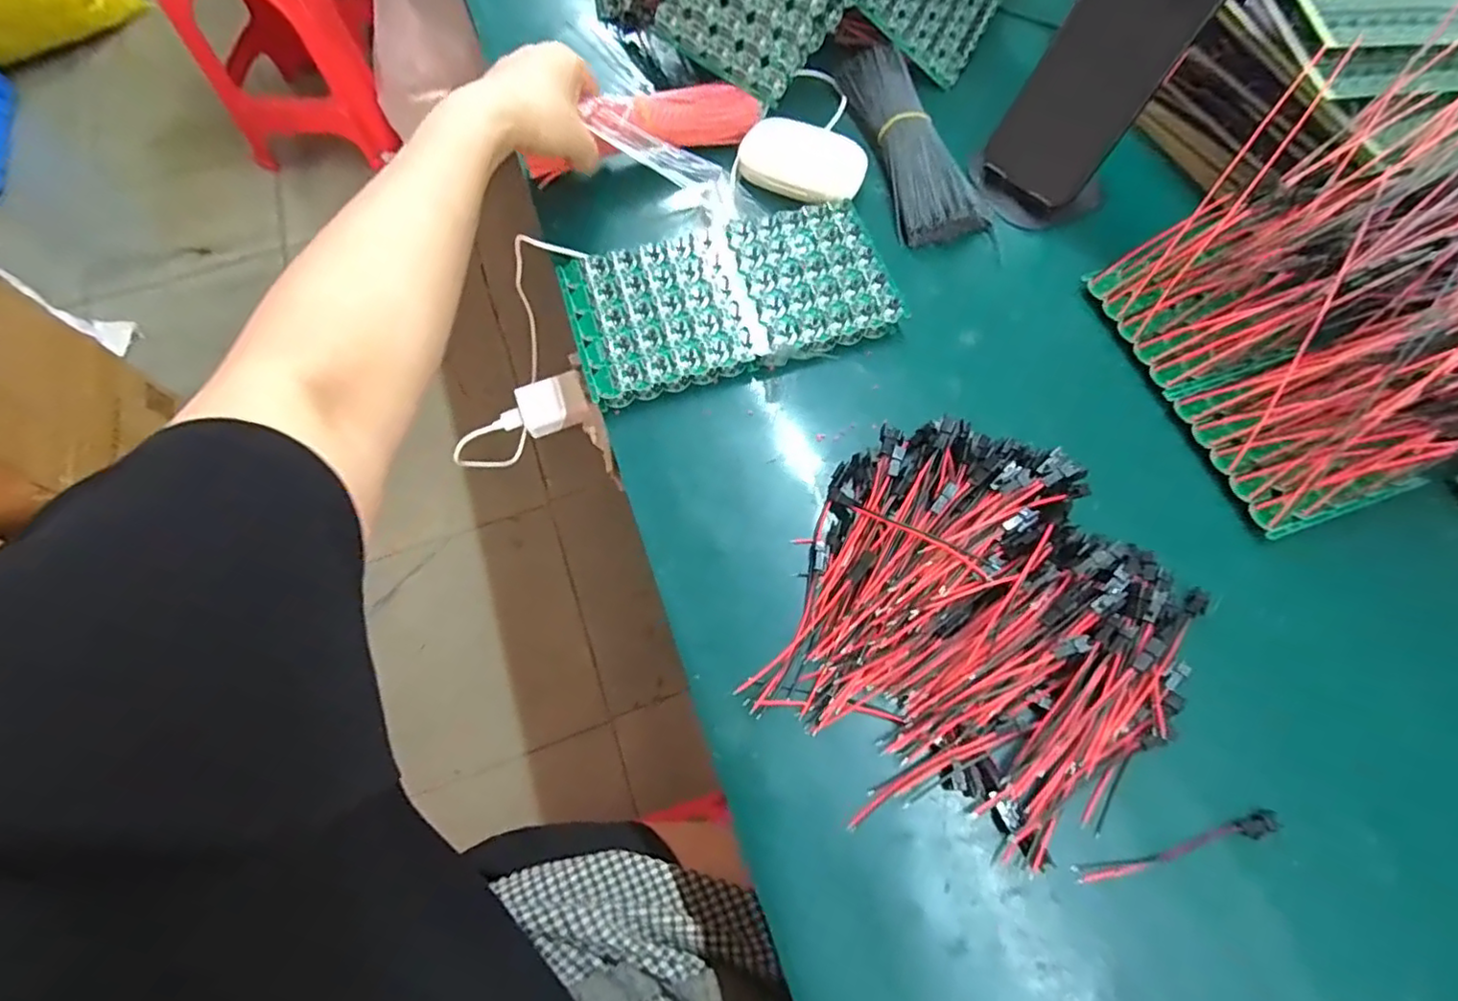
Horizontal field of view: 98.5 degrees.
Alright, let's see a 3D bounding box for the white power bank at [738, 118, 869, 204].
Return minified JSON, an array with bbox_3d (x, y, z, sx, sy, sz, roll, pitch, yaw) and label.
[{"bbox_3d":[0.056,-0.252,0.464,0.088,0.014,0.070,25,70,11],"label":"white power bank"}]

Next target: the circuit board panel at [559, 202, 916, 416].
[{"bbox_3d":[0.001,-0.136,0.420,0.207,0.018,0.107,-17,68,-6],"label":"circuit board panel"}]

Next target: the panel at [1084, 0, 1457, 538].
[{"bbox_3d":[0.365,-0.126,0.363,0.200,0.106,0.228,-18,68,-6],"label":"panel"}]

